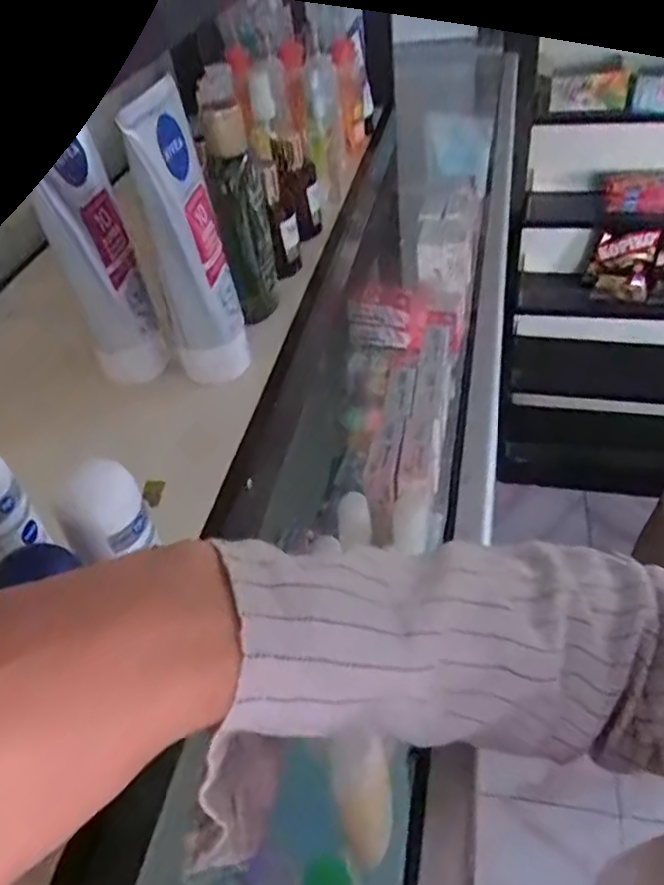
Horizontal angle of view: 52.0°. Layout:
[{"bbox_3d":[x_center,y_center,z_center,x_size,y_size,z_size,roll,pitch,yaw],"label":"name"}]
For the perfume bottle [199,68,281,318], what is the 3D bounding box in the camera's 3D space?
[{"bbox_3d":[-0.064,-0.165,0.467,0.033,0.159,0.046,-5,42,2],"label":"perfume bottle"}]

